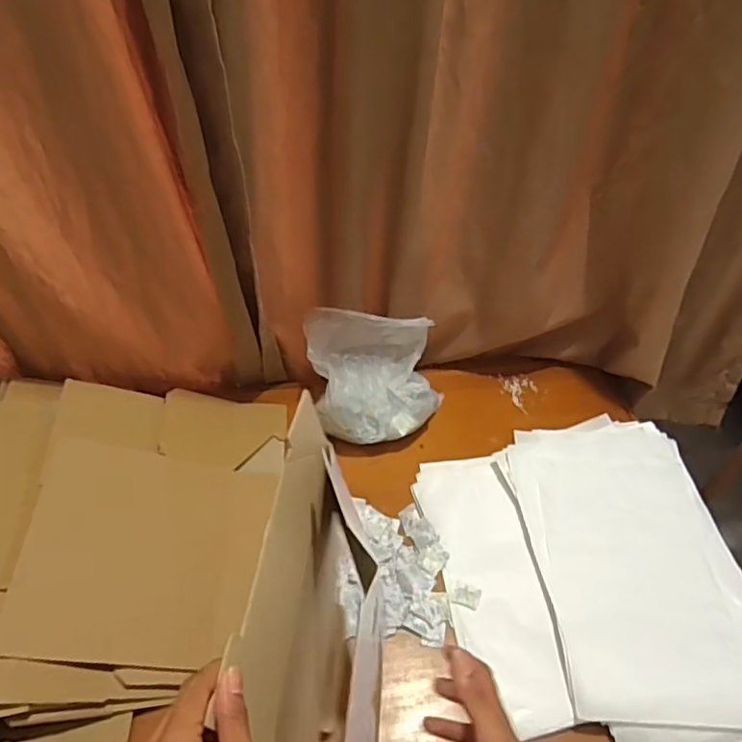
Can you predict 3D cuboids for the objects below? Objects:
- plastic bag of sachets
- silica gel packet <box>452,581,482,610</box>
[{"bbox_3d":[0.005,0.013,0.912,0.211,0.157,0.158,1,50,-1],"label":"plastic bag of sachets"},{"bbox_3d":[0.124,0.290,0.766,0.035,0.004,0.028,19,52,13],"label":"silica gel packet"}]

